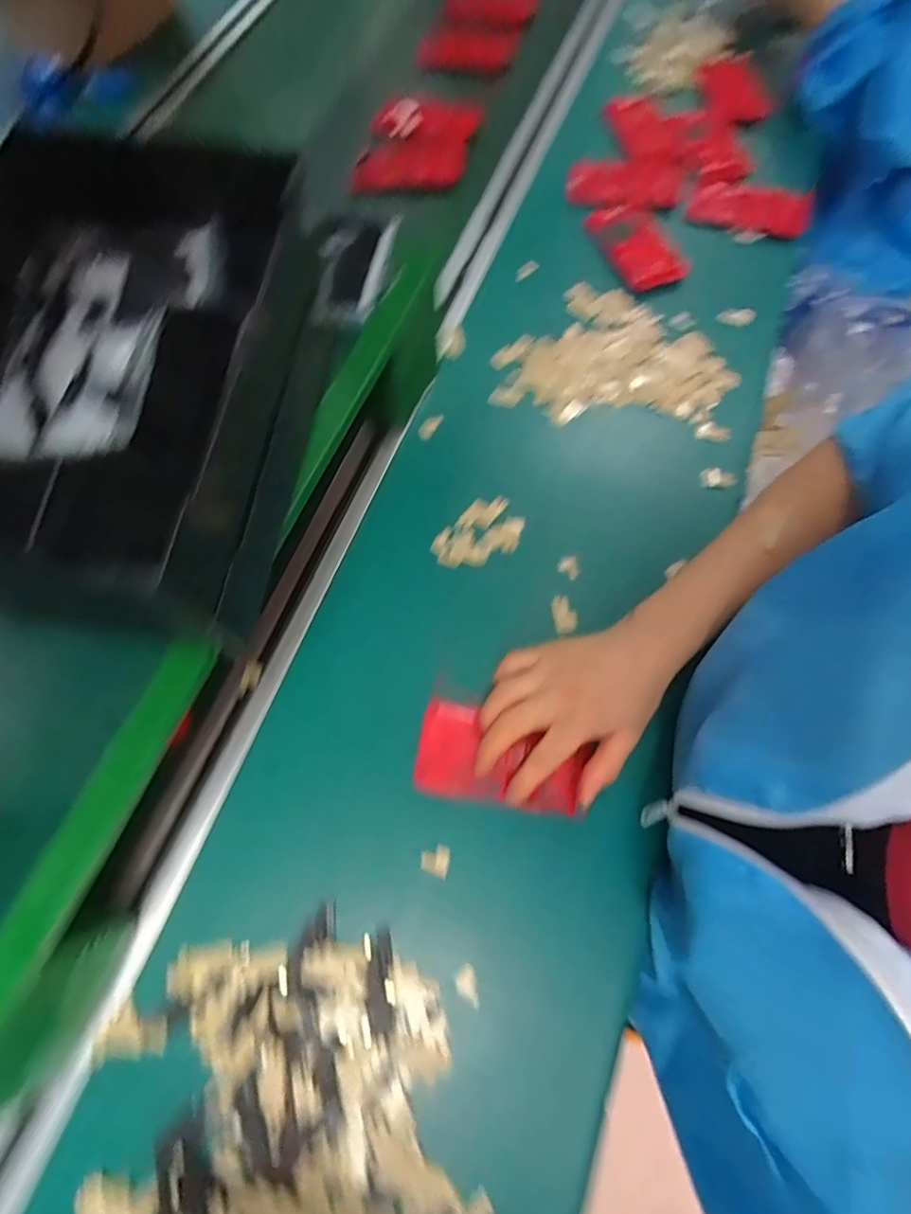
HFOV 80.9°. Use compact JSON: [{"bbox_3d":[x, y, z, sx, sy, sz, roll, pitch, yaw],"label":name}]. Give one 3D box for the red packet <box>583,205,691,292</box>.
[{"bbox_3d":[0.196,-0.389,0.576,0.068,0.018,0.111,-24,71,-8],"label":"red packet"}]

